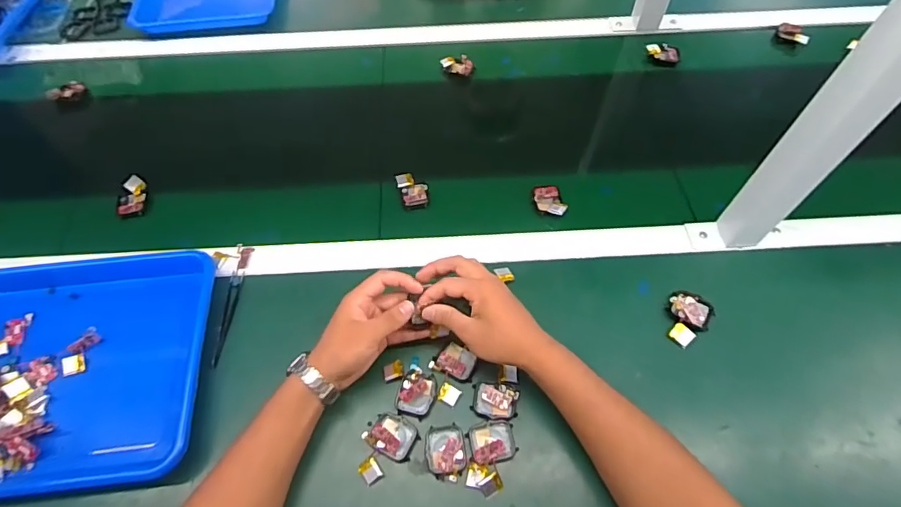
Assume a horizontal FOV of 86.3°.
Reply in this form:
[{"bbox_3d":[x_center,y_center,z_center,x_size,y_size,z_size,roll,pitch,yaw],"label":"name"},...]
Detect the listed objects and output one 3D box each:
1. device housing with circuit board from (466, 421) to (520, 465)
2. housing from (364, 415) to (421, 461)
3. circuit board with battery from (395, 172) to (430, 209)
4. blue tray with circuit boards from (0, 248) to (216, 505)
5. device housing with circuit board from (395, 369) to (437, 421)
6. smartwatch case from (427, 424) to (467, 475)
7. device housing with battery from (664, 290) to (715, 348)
[{"bbox_3d":[0.043,0.193,0.490,0.048,0.010,0.040,-9,59,-4],"label":"device housing with circuit board"},{"bbox_3d":[-0.059,0.187,0.494,0.048,0.015,0.040,27,63,16],"label":"housing"},{"bbox_3d":[-0.049,-0.086,0.649,0.039,0.012,0.056,-16,60,-8],"label":"circuit board with battery"},{"bbox_3d":[-0.438,0.122,0.524,0.343,0.040,0.267,-7,59,-3],"label":"blue tray with circuit boards"},{"bbox_3d":[-0.036,0.150,0.516,0.038,0.008,0.048,12,60,8],"label":"device housing with circuit board"},{"bbox_3d":[-0.004,0.199,0.487,0.038,0.011,0.047,-7,59,-3],"label":"smartwatch case"},{"bbox_3d":[0.270,0.072,0.551,0.050,0.015,0.063,39,67,22],"label":"device housing with battery"}]

